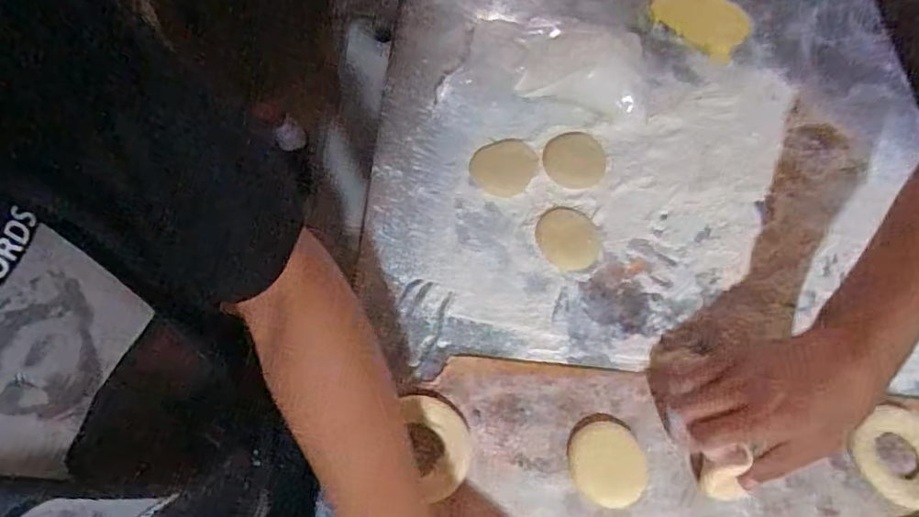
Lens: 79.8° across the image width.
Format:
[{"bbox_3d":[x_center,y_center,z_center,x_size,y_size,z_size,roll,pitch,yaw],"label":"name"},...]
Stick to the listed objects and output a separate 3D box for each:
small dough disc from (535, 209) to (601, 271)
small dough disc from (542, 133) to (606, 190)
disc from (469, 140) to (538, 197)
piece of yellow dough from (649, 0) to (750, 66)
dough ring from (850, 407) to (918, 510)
[{"bbox_3d":[0.107,-0.019,0.537,0.060,0.004,0.064,2,62,-3],"label":"small dough disc"},{"bbox_3d":[0.122,-0.104,0.575,0.062,0.008,0.065,2,62,-3],"label":"small dough disc"},{"bbox_3d":[0.048,-0.096,0.570,0.059,0.006,0.065,41,67,16],"label":"disc"},{"bbox_3d":[0.286,-0.286,0.651,0.058,0.032,0.107,-39,71,-21],"label":"piece of yellow dough"},{"bbox_3d":[0.368,0.163,0.453,0.078,0.008,0.074,2,62,-3],"label":"dough ring"}]

